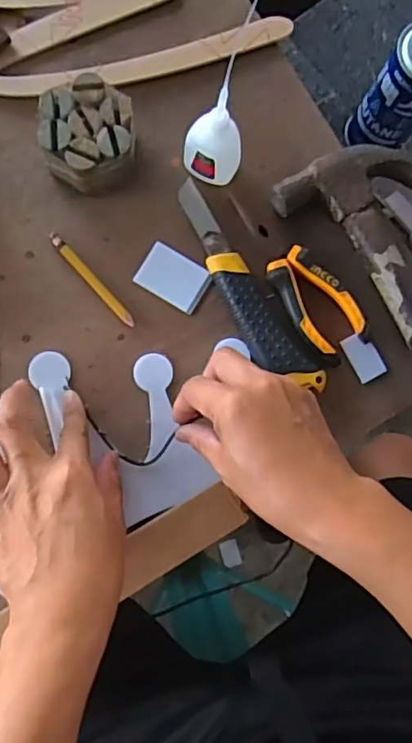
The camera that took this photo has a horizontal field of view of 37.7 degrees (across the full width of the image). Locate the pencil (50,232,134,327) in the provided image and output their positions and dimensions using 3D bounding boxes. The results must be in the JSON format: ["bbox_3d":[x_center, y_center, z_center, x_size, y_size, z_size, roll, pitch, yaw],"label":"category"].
[{"bbox_3d":[-0.091,-0.073,0.481,0.009,0.008,0.095,-41,90,-7],"label":"pencil"}]

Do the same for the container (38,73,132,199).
[{"bbox_3d":[-0.090,-0.182,0.471,0.068,0.051,0.072,0,85,-5],"label":"container"}]

